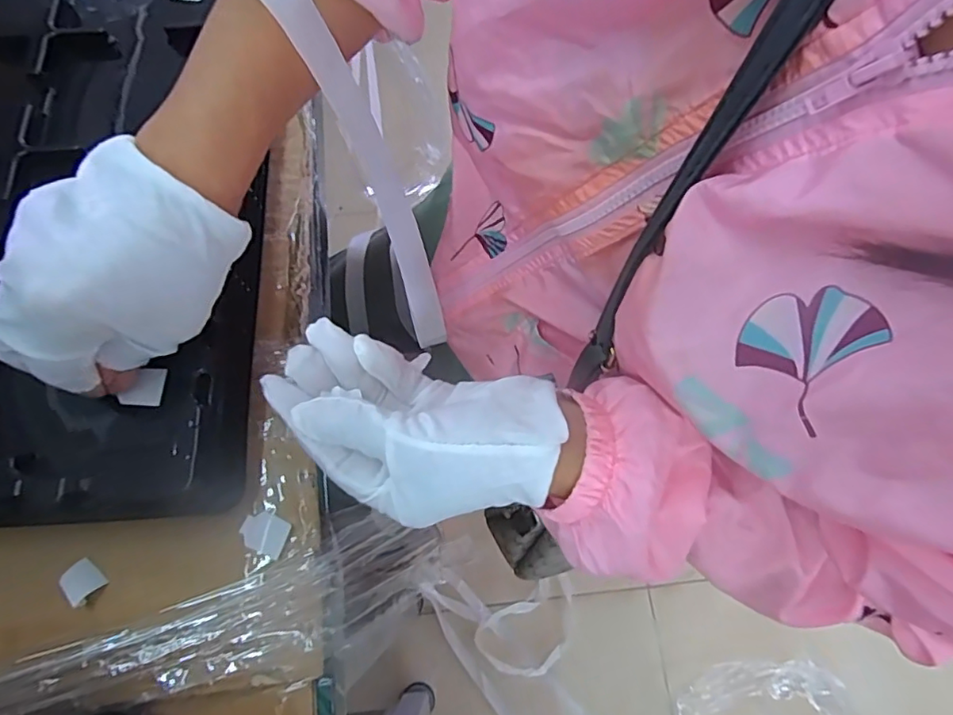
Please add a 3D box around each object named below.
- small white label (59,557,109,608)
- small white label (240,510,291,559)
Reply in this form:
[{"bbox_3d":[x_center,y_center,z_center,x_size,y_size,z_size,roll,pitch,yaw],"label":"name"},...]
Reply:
[{"bbox_3d":[-0.188,0.106,0.265,0.019,0.008,0.014,37,77,12],"label":"small white label"},{"bbox_3d":[-0.104,0.087,0.275,0.022,0.004,0.018,26,75,9],"label":"small white label"}]

